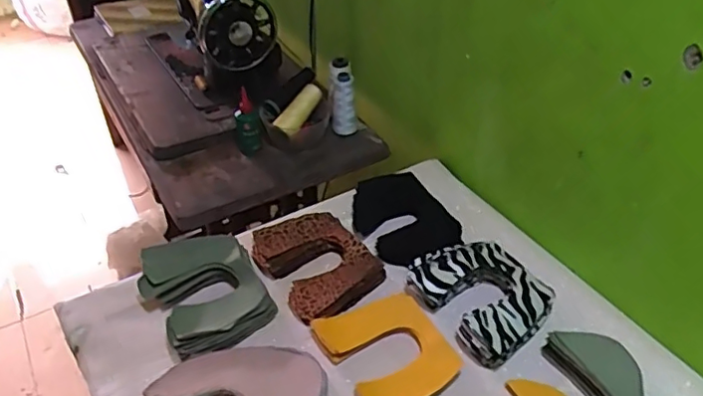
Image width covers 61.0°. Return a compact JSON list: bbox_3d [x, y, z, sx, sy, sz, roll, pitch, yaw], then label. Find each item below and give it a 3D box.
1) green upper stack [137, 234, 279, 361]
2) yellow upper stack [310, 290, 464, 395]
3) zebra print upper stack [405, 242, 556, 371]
[{"bbox_3d":[-0.181,0.115,0.748,0.136,0.046,0.166,-26,46,-27],"label":"green upper stack"},{"bbox_3d":[0.041,0.174,0.689,0.123,0.026,0.157,-21,44,-23],"label":"yellow upper stack"},{"bbox_3d":[0.163,0.121,0.743,0.133,0.057,0.162,-23,45,-25],"label":"zebra print upper stack"}]

